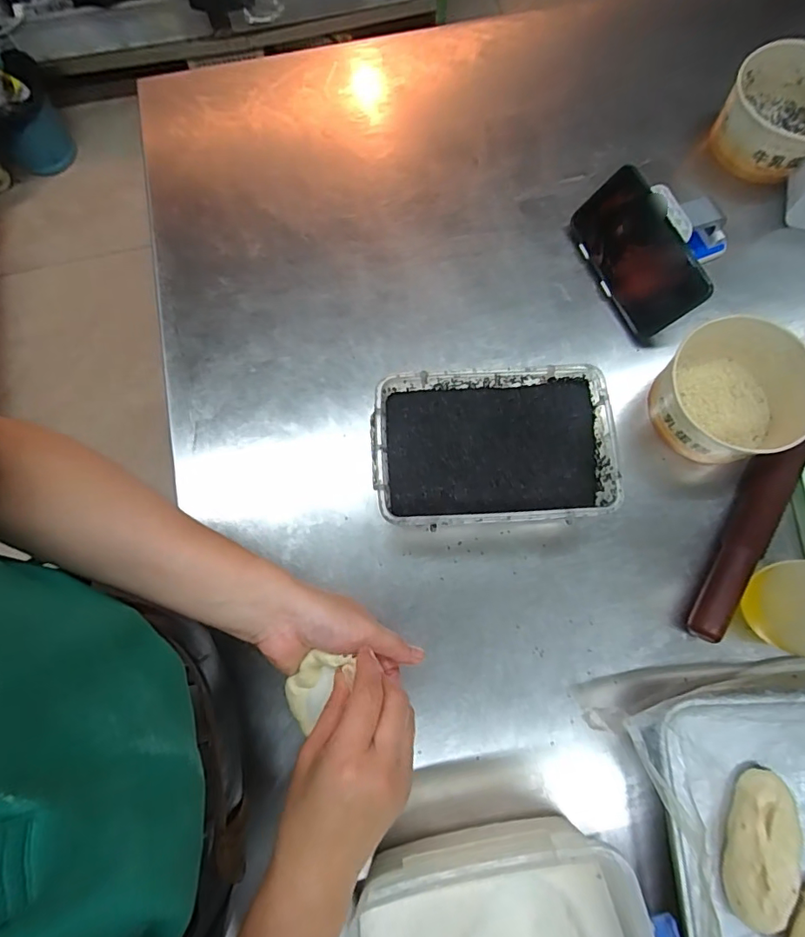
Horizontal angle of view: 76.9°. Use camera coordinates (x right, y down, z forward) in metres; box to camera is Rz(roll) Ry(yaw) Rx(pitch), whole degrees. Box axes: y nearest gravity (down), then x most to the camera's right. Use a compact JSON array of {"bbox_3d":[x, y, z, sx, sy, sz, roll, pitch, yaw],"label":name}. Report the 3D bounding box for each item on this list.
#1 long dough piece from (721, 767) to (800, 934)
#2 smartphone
[{"bbox_3d":[0.287,0.303,0.407,0.045,0.035,0.107,8,75,3],"label":"long dough piece"},{"bbox_3d":[0.239,-0.222,0.523,0.014,0.085,0.161,-15,76,-42],"label":"smartphone"}]

